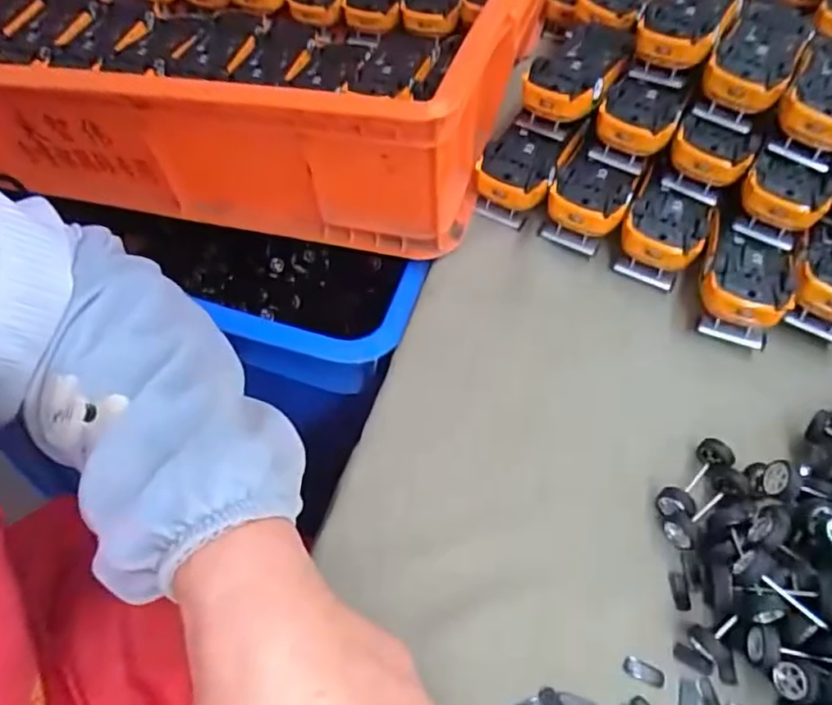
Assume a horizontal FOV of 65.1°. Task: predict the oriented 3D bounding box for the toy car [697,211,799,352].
[{"bbox_3d":[0.215,-0.046,0.436,0.057,0.037,0.085,18,56,9],"label":"toy car"}]

